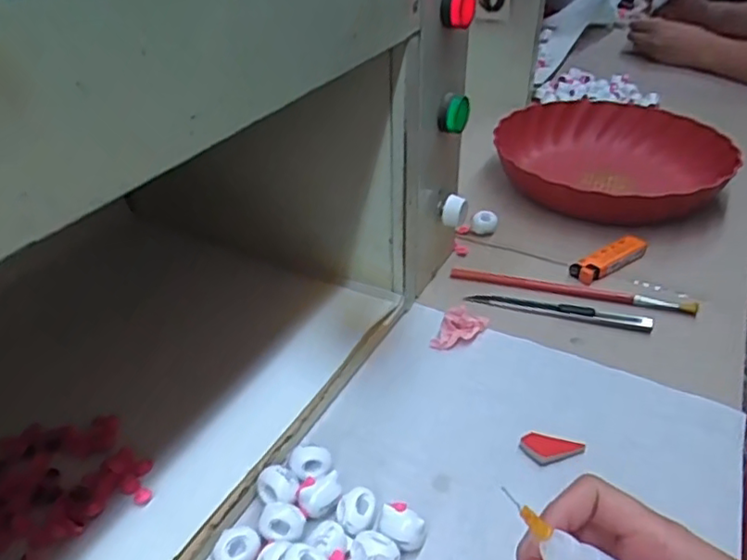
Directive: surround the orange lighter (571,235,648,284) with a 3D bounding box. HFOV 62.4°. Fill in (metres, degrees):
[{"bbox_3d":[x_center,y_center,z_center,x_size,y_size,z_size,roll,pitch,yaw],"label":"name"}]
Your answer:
[{"bbox_3d":[0.206,-0.019,0.538,0.076,0.017,0.021,-25,43,-16],"label":"orange lighter"}]

